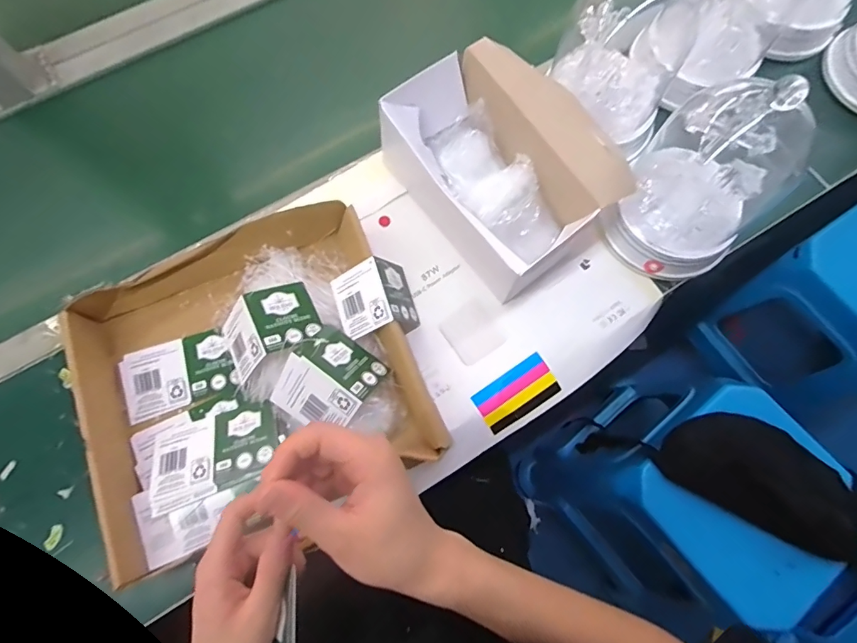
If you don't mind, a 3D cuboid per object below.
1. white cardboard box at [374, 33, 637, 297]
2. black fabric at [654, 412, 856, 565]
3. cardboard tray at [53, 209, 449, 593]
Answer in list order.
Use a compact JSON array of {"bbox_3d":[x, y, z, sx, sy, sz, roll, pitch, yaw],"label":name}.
[{"bbox_3d":[0.085,-0.179,0.510,0.187,0.104,0.239,-37,77,-10],"label":"white cardboard box"},{"bbox_3d":[0.519,0.241,0.707,0.293,0.043,0.142,28,76,8],"label":"black fabric"},{"bbox_3d":[-0.186,0.050,0.461,0.322,0.066,0.299,-21,75,-6],"label":"cardboard tray"}]

